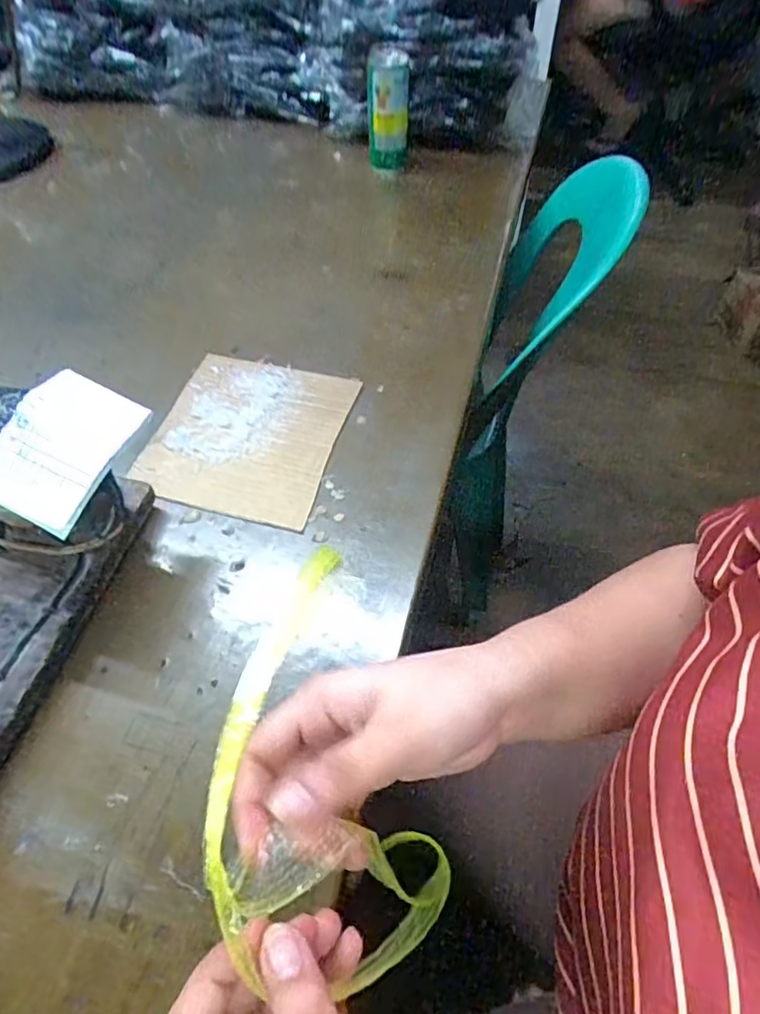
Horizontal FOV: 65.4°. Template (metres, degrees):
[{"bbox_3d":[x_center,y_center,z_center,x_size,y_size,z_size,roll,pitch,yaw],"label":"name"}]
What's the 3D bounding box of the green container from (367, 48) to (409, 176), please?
[{"bbox_3d":[0.012,-0.523,0.787,0.058,0.136,0.058,-3,22,-4],"label":"green container"}]

